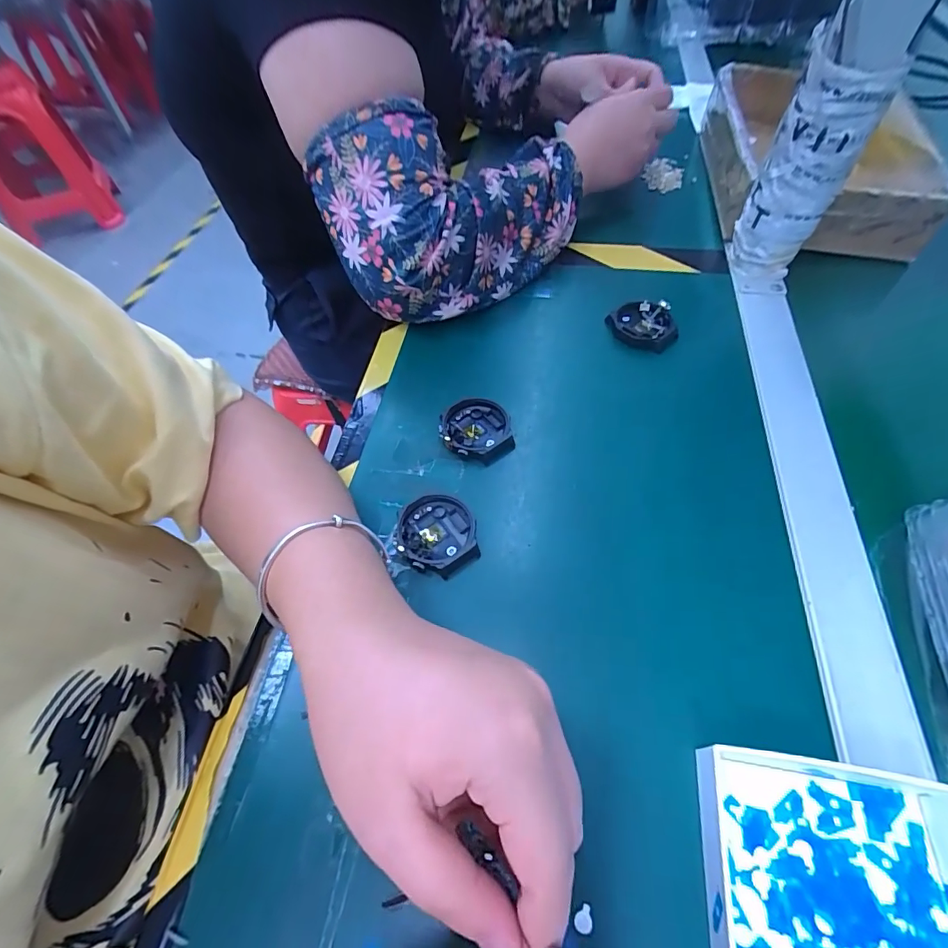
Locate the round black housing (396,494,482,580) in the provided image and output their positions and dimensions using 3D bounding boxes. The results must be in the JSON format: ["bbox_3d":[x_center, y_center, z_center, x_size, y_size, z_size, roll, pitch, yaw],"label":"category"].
[{"bbox_3d":[-0.023,0.037,0.292,0.047,0.011,0.052,-6,56,0],"label":"round black housing"}]

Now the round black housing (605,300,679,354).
[{"bbox_3d":[0.143,-0.128,0.397,0.057,0.014,0.057,-2,56,3],"label":"round black housing"}]

